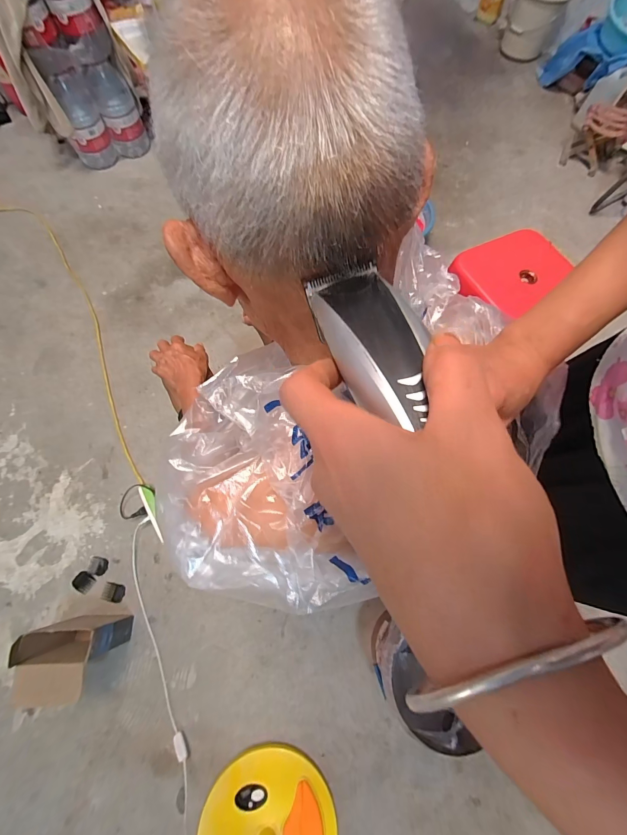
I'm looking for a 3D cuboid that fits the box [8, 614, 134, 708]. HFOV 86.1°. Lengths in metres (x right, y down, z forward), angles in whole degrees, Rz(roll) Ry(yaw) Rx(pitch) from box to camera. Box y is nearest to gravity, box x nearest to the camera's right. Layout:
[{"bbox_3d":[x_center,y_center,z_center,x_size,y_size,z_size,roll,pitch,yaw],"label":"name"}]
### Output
[{"bbox_3d":[-0.578,0.562,0.805,0.192,0.210,0.128,-1,69,3],"label":"box"}]

